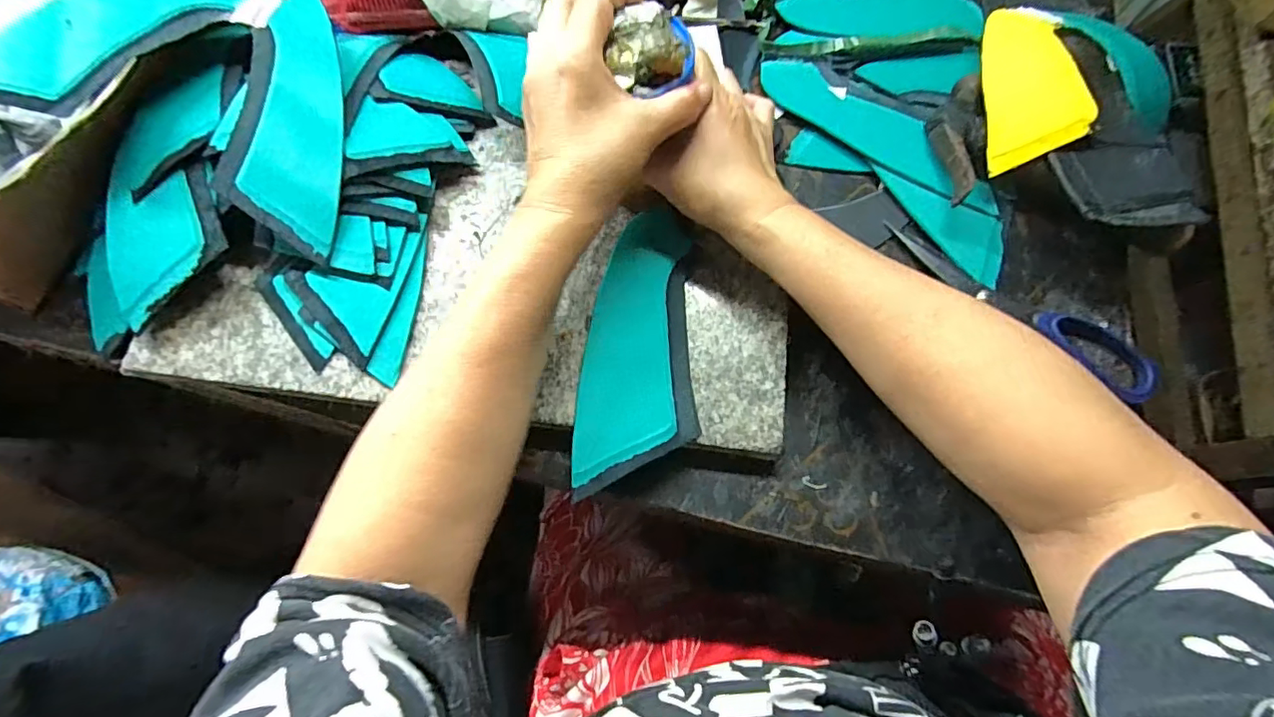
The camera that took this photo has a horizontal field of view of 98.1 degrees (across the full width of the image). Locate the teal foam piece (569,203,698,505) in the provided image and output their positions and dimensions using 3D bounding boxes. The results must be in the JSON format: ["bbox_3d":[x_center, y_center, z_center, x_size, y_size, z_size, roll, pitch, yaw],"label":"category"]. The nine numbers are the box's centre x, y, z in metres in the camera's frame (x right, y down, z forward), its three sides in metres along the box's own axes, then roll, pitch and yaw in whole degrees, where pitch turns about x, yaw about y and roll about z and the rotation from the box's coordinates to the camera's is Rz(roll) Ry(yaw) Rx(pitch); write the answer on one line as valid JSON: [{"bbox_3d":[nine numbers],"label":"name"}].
[{"bbox_3d":[0.002,-0.009,0.345,0.067,0.006,0.180,3,72,0],"label":"teal foam piece"}]

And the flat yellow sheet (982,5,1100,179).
[{"bbox_3d":[0.289,-0.206,0.405,0.061,0.011,0.156,-3,66,28],"label":"flat yellow sheet"}]

